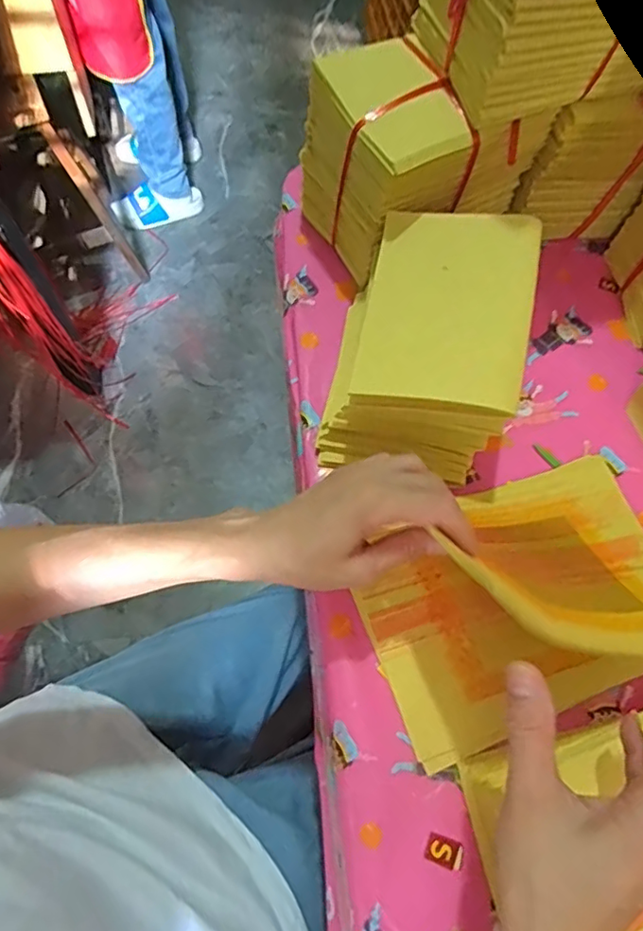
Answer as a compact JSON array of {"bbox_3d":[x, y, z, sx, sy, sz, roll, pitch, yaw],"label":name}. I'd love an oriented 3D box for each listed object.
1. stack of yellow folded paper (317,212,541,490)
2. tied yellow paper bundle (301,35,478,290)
[{"bbox_3d":[0.080,-0.095,0.444,0.133,0.114,0.178,11,65,2],"label":"stack of yellow folded paper"},{"bbox_3d":[0.053,-0.255,0.486,0.089,0.137,0.123,-27,69,-14],"label":"tied yellow paper bundle"}]

